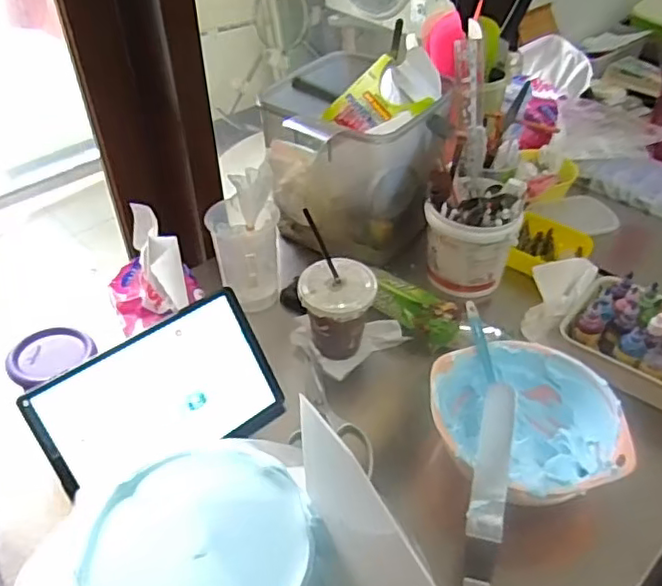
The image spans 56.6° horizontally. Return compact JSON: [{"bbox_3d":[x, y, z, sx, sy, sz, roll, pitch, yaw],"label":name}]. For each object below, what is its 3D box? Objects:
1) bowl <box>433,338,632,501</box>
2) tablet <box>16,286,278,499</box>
[{"bbox_3d":[0.198,0.141,0.635,0.180,0.078,0.181,0,42,0],"label":"bowl"},{"bbox_3d":[-0.173,0.113,0.645,0.239,0.151,0.014,-30,14,-30],"label":"tablet"}]

